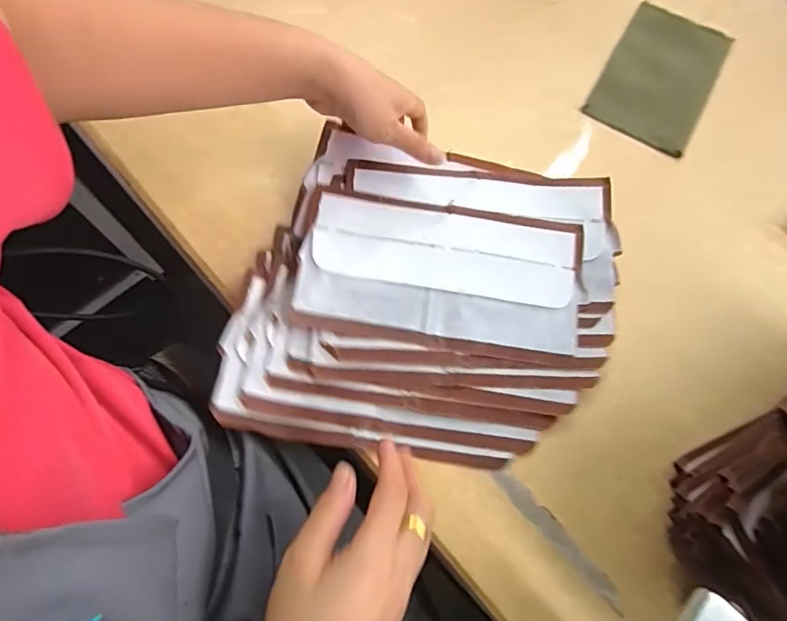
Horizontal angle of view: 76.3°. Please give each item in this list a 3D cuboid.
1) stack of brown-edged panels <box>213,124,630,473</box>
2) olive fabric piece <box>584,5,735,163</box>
[{"bbox_3d":[0.031,-0.016,0.408,0.290,0.033,0.253,8,71,2],"label":"stack of brown-edged panels"},{"bbox_3d":[0.277,-0.243,0.518,0.105,0.008,0.172,29,73,9],"label":"olive fabric piece"}]

